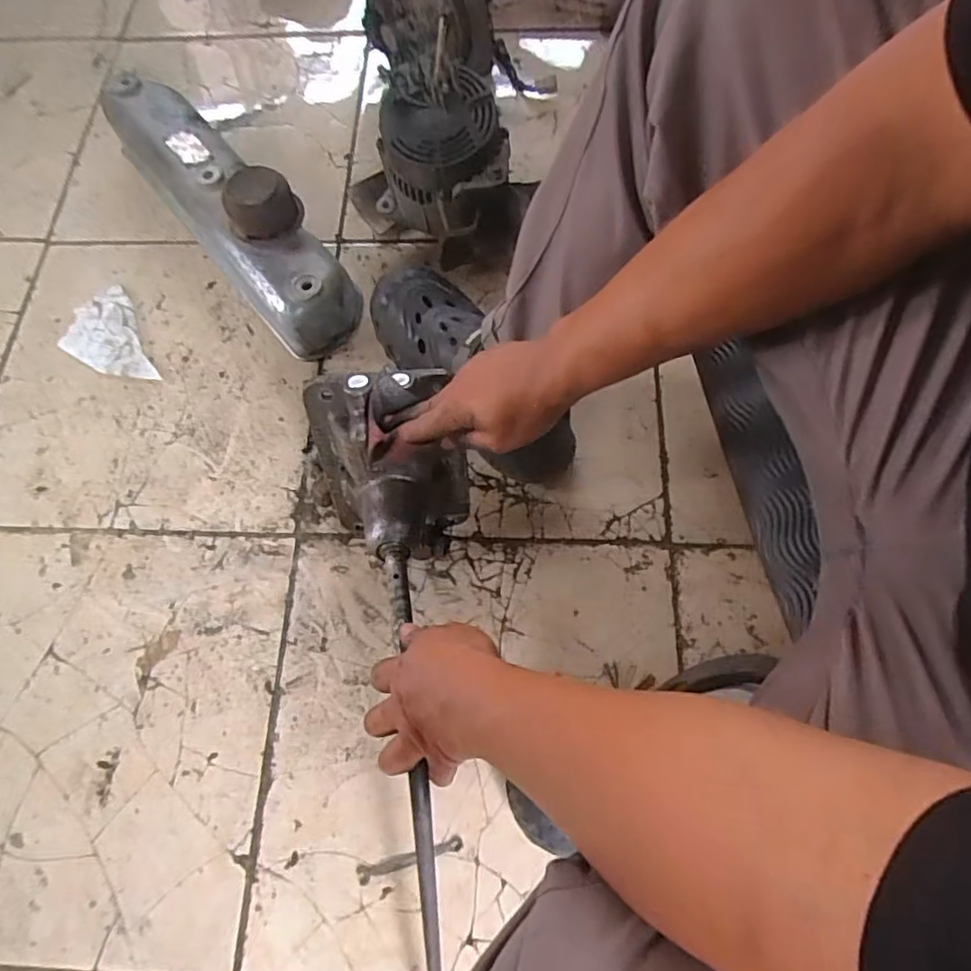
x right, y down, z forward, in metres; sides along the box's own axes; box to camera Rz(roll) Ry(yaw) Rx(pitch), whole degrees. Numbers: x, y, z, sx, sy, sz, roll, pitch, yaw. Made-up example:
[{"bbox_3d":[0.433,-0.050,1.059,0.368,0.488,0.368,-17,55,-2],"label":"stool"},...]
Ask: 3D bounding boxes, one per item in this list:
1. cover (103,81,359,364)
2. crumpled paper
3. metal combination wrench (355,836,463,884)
[{"bbox_3d":[-0.329,-0.359,0.746,0.113,0.132,0.463,-40,73,-11],"label":"cover"},{"bbox_3d":[-0.471,-0.174,0.747,0.093,0.008,0.150,-29,72,-8],"label":"crumpled paper"},{"bbox_3d":[-0.069,0.341,0.550,0.098,0.004,0.015,-15,70,-3],"label":"metal combination wrench"}]

